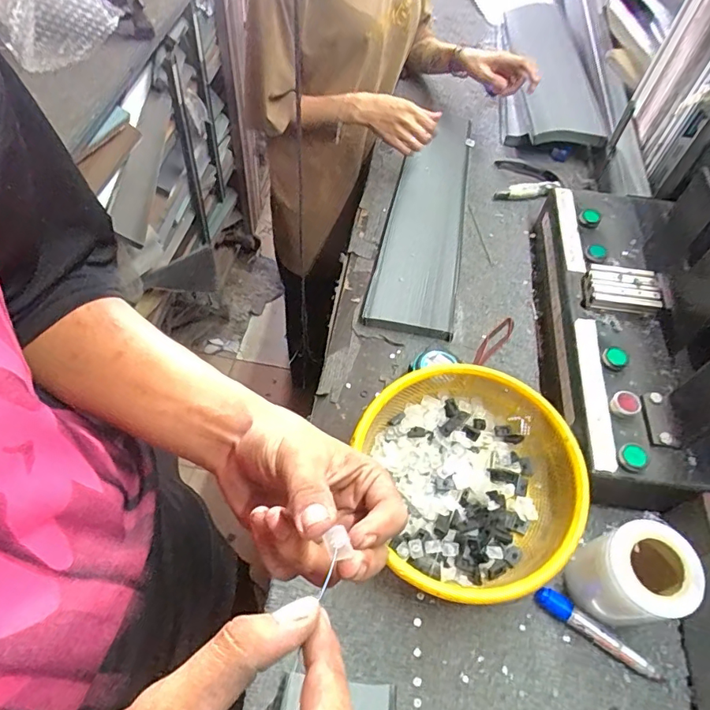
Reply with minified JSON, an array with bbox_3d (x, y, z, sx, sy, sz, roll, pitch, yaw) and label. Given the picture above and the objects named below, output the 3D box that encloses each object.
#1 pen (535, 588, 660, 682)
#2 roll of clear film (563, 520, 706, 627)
[{"bbox_3d":[0.237,0.272,0.478,0.124,0.014,0.020,30,61,16],"label":"pen"},{"bbox_3d":[0.257,0.211,0.464,0.078,0.102,0.075,1,57,-2],"label":"roll of clear film"}]

